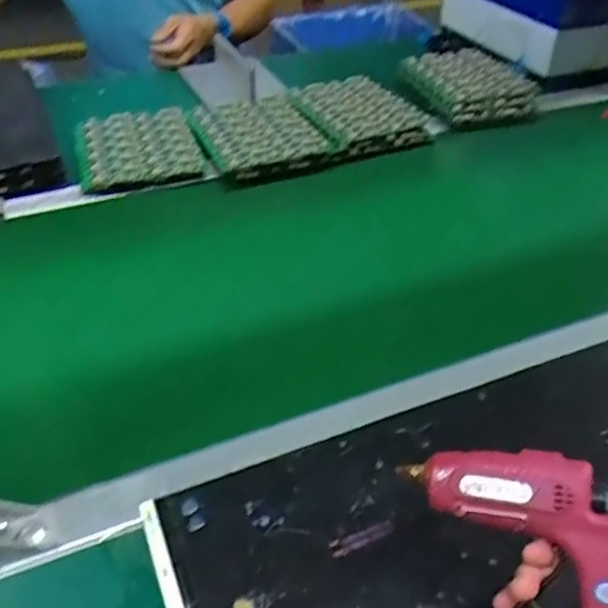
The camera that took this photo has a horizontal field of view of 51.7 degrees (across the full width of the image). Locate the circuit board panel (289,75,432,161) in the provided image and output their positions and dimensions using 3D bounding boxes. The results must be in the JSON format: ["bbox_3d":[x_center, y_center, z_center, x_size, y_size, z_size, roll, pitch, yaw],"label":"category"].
[{"bbox_3d":[0.081,-0.280,0.918,0.149,0.032,0.188,-14,44,-16],"label":"circuit board panel"}]

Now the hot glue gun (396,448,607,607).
[{"bbox_3d":[0.168,0.140,0.366,0.119,0.036,0.186,-43,66,12],"label":"hot glue gun"}]

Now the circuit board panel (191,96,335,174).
[{"bbox_3d":[-0.061,-0.240,0.859,0.157,0.015,0.182,-16,45,-19],"label":"circuit board panel"}]

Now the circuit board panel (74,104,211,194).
[{"bbox_3d":[-0.225,-0.213,0.849,0.152,0.025,0.189,-12,43,-15],"label":"circuit board panel"}]

